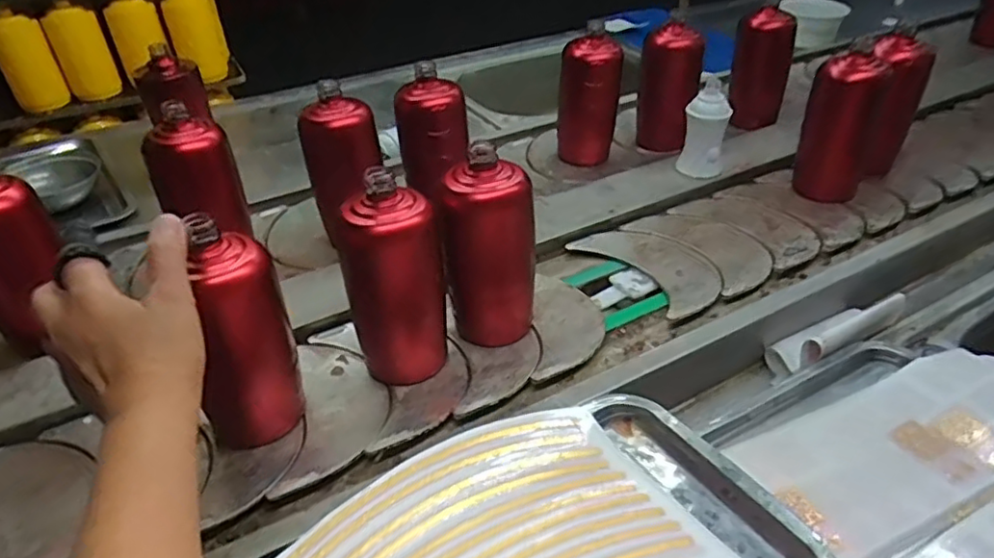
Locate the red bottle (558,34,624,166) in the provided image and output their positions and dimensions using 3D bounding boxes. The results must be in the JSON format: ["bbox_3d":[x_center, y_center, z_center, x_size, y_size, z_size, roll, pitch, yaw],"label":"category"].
[{"bbox_3d":[0.130,-0.239,0.877,0.086,0.175,0.088,2,36,6],"label":"red bottle"}]

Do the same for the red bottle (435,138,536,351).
[{"bbox_3d":[-0.006,-0.025,0.569,0.070,0.179,0.056,18,40,25],"label":"red bottle"}]

